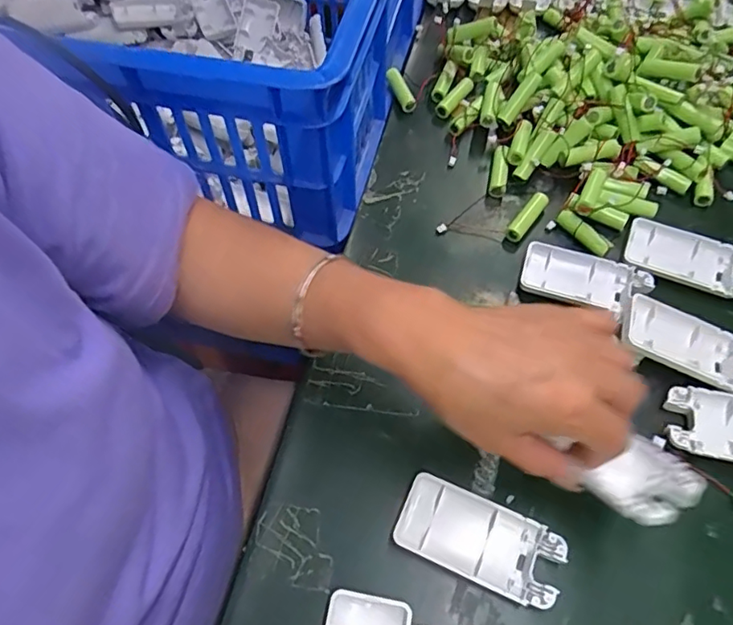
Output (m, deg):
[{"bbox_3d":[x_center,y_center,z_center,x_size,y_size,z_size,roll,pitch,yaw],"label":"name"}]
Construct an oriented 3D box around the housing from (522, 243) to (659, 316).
[{"bbox_3d":[0.166,-0.026,0.422,0.092,0.013,0.038,16,61,10],"label":"housing"}]

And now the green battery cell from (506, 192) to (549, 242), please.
[{"bbox_3d":[0.129,-0.078,0.453,0.015,0.012,0.050,32,65,18],"label":"green battery cell"}]

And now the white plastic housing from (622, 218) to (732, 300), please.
[{"bbox_3d":[0.248,-0.041,0.427,0.091,0.011,0.047,20,62,13],"label":"white plastic housing"}]

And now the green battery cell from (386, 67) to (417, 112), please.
[{"bbox_3d":[0.033,-0.211,0.524,0.013,0.011,0.047,-22,76,-12],"label":"green battery cell"}]

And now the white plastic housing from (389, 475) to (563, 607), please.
[{"bbox_3d":[0.065,0.134,0.326,0.093,0.013,0.045,21,62,13],"label":"white plastic housing"}]

